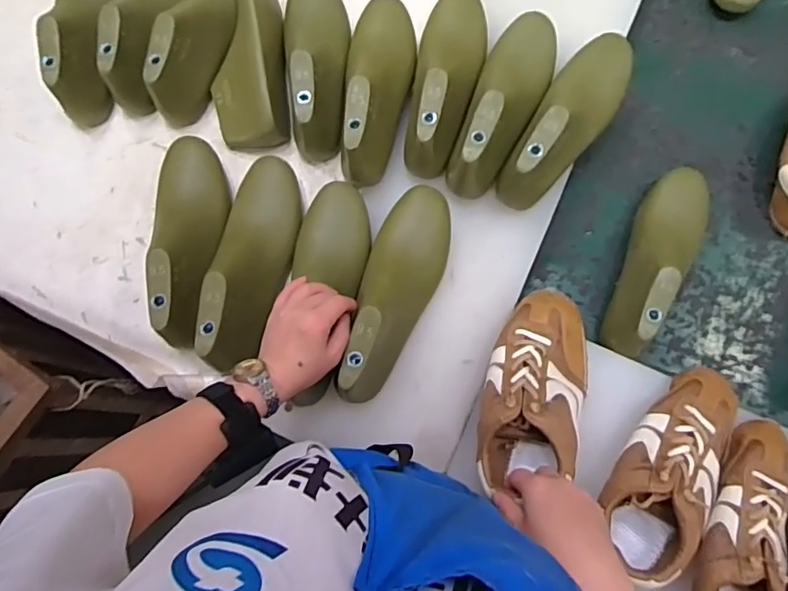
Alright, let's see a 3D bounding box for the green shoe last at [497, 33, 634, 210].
[{"bbox_3d":[0.217,-0.224,0.645,0.084,0.083,0.260,31,79,10],"label":"green shoe last"}]

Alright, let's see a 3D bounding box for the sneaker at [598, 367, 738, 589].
[{"bbox_3d":[0.288,0.174,0.552,0.097,0.068,0.234,32,79,10],"label":"sneaker"}]

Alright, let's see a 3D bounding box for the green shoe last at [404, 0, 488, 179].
[{"bbox_3d":[0.067,-0.282,0.656,0.086,0.074,0.262,9,76,5],"label":"green shoe last"}]

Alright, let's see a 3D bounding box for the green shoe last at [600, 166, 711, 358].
[{"bbox_3d":[0.329,-0.047,0.645,0.093,0.093,0.258,24,78,9],"label":"green shoe last"}]

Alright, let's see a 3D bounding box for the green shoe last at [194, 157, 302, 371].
[{"bbox_3d":[-0.161,-0.048,0.607,0.089,0.074,0.251,-1,75,3],"label":"green shoe last"}]

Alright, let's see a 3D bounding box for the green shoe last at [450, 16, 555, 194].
[{"bbox_3d":[0.135,-0.245,0.652,0.082,0.082,0.259,25,78,9],"label":"green shoe last"}]

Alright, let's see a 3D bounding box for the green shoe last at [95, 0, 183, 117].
[{"bbox_3d":[-0.327,-0.381,0.703,0.074,0.078,0.270,-1,75,3],"label":"green shoe last"}]

